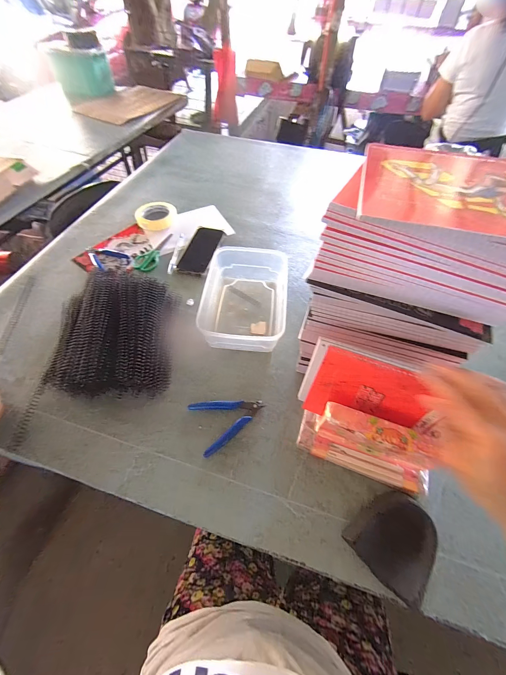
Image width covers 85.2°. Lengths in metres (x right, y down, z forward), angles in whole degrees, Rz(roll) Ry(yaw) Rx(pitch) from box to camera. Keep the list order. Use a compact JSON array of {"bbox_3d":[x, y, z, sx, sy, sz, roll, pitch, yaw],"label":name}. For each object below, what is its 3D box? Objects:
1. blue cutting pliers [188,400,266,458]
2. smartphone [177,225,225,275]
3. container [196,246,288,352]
[{"bbox_3d":[-0.039,0.127,0.450,0.112,0.010,0.084,-22,58,-16],"label":"blue cutting pliers"},{"bbox_3d":[-0.126,-0.220,0.683,0.072,0.011,0.159,13,56,8],"label":"smartphone"},{"bbox_3d":[-0.017,-0.081,0.557,0.152,0.067,0.235,3,55,1],"label":"container"}]

